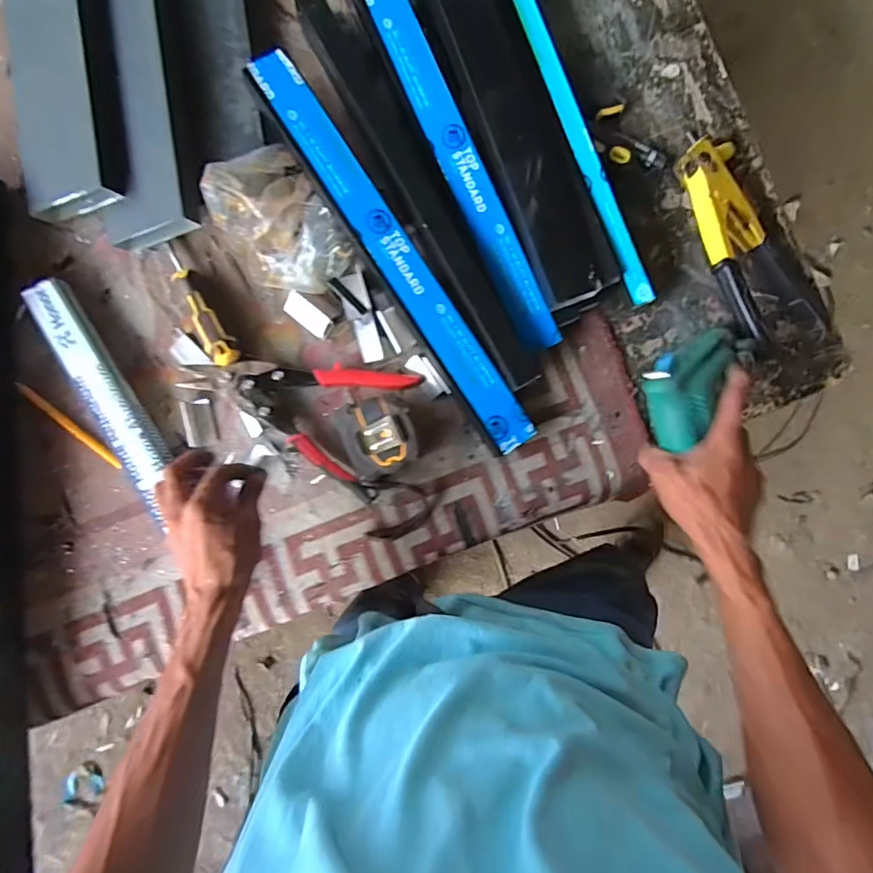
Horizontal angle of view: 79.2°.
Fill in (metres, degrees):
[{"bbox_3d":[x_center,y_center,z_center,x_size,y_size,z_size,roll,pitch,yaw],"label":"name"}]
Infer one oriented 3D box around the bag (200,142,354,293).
[{"bbox_3d":[-0.161,-0.214,0.533,0.103,0.065,0.146,-34,88,-4],"label":"bag"}]

